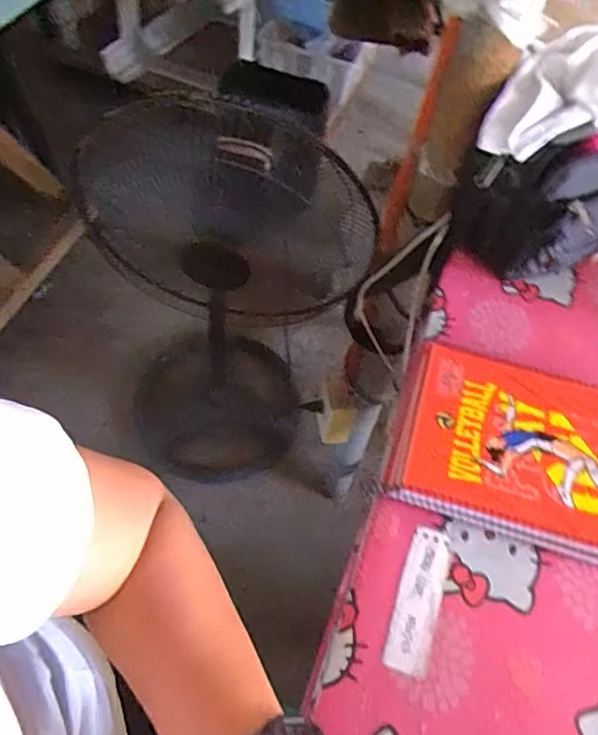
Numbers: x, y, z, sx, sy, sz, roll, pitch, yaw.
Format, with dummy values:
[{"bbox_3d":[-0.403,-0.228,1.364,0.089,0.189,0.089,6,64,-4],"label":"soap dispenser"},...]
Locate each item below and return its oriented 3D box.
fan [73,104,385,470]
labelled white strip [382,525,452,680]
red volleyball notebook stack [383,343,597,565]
[{"bbox_3d":[-0.150,-0.133,1.137,0.402,0.869,0.393,-7,58,-9],"label":"fan"},{"bbox_3d":[0.091,0.174,0.446,0.034,0.004,0.106,18,57,7],"label":"labelled white strip"},{"bbox_3d":[0.192,0.071,0.506,0.213,0.027,0.154,17,57,6],"label":"red volleyball notebook stack"}]

